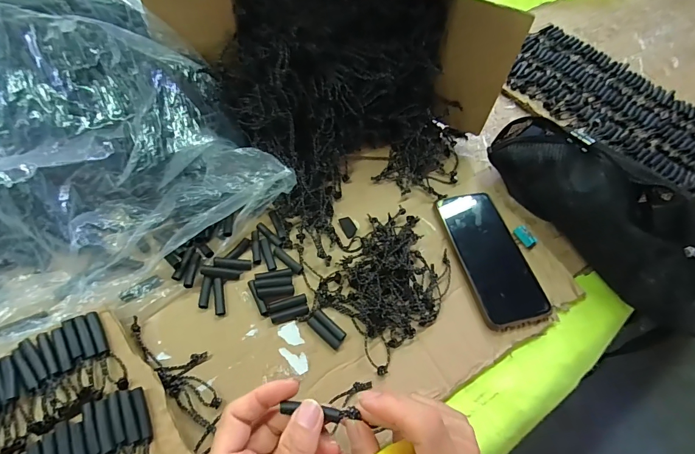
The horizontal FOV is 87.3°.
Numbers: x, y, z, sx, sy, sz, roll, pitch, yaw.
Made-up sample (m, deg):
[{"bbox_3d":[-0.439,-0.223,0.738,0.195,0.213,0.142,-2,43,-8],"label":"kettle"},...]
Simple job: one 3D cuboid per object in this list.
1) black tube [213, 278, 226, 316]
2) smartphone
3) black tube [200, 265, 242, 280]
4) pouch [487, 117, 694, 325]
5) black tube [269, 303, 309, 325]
[{"bbox_3d":[-0.125,0.068,0.356,0.010,0.007,0.037,-9,59,-13],"label":"black tube"},{"bbox_3d":[0.160,0.029,0.416,0.075,0.013,0.164,-11,60,-11],"label":"smartphone"},{"bbox_3d":[-0.127,0.046,0.365,0.038,0.005,0.010,12,54,-16],"label":"black tube"},{"bbox_3d":[0.284,-0.030,0.417,0.075,0.089,0.269,-28,65,-22],"label":"pouch"},{"bbox_3d":[-0.055,0.085,0.355,0.037,0.004,0.011,-14,60,-15],"label":"black tube"}]

